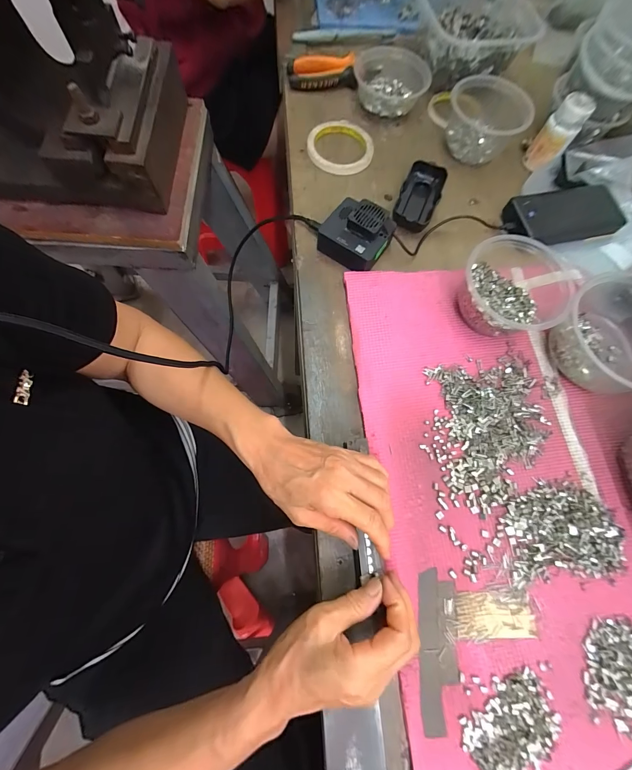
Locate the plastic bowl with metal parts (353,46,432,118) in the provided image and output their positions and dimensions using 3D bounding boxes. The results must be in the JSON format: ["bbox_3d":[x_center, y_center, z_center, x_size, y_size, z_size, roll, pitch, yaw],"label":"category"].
[{"bbox_3d":[0.114,-0.469,0.483,0.108,0.052,0.091,3,73,0],"label":"plastic bowl with metal parts"}]

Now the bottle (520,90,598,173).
[{"bbox_3d":[0.342,-0.356,0.442,0.043,0.073,0.043,42,76,11],"label":"bottle"}]

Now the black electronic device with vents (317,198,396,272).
[{"bbox_3d":[0.049,-0.190,0.395,0.078,0.043,0.070,32,75,8],"label":"black electronic device with vents"}]

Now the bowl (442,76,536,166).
[{"bbox_3d":[0.245,-0.387,0.453,0.110,0.061,0.098,27,74,7],"label":"bowl"}]

